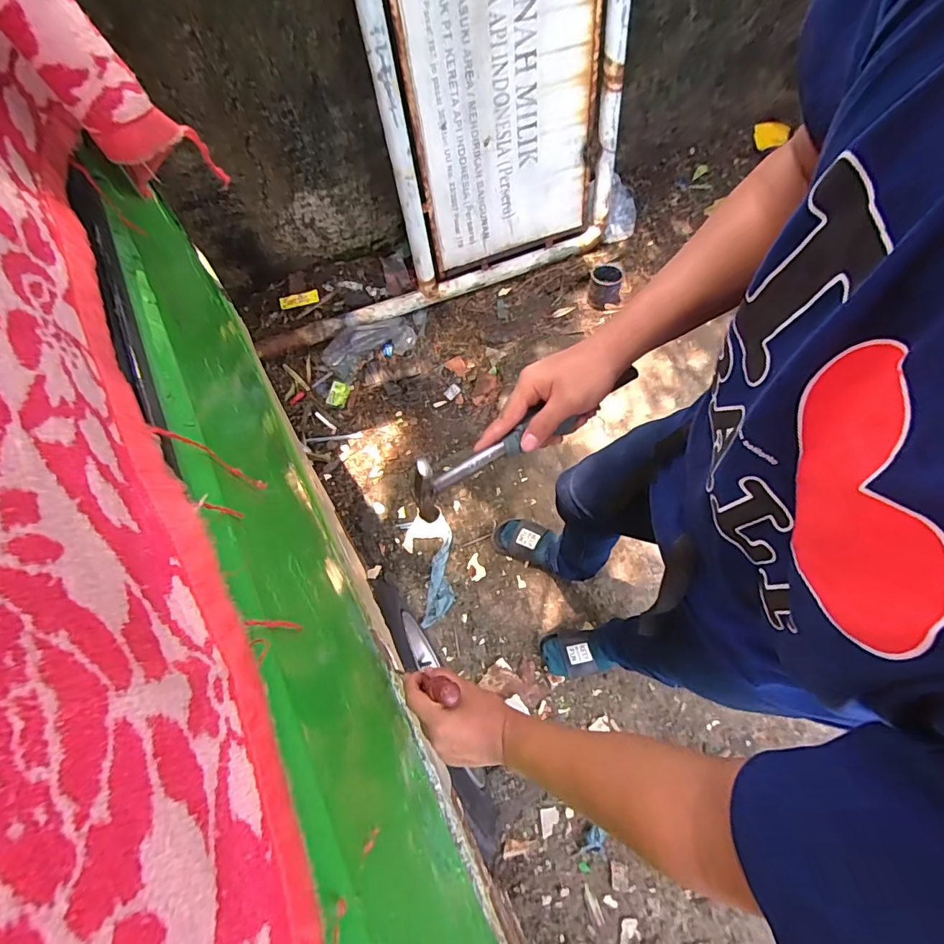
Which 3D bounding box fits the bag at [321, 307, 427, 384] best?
[{"bbox_3d":[-0.301,-0.419,1.529,0.360,0.099,0.118,-23,65,-9],"label":"bag"}]

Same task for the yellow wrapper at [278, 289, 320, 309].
[{"bbox_3d":[-0.576,-0.574,1.582,0.127,0.041,0.010,-16,20,-4],"label":"yellow wrapper"}]

